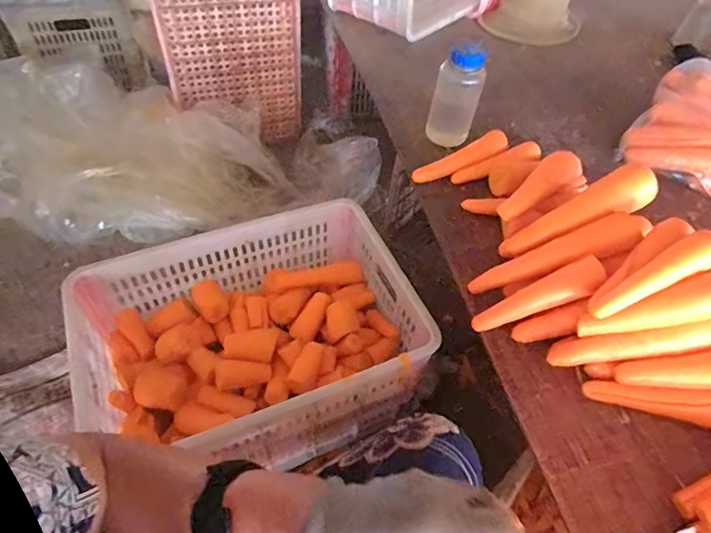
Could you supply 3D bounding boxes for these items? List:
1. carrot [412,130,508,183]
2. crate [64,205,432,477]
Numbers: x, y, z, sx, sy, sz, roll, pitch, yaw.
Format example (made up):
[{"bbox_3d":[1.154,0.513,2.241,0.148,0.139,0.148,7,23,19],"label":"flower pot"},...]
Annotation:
[{"bbox_3d":[0.187,-0.189,0.827,0.191,0.049,0.044,-21,56,-19],"label":"carrot"},{"bbox_3d":[-0.164,0.109,0.785,0.522,0.147,0.354,-17,55,-17],"label":"crate"}]

